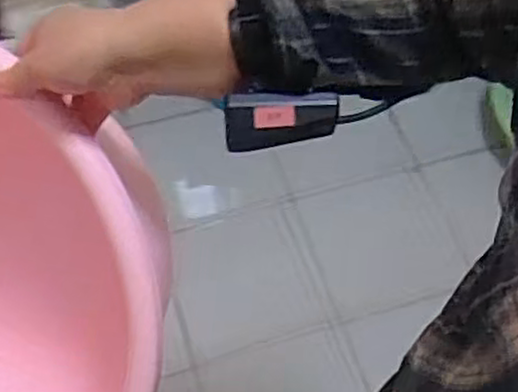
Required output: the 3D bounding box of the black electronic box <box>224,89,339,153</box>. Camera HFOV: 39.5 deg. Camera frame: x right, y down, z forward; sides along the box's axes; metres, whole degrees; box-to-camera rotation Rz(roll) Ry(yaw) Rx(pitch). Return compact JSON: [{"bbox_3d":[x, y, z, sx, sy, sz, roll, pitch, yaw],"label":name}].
[{"bbox_3d":[0.013,-0.048,0.441,0.067,0.035,0.020,-5,31,-2],"label":"black electronic box"}]

